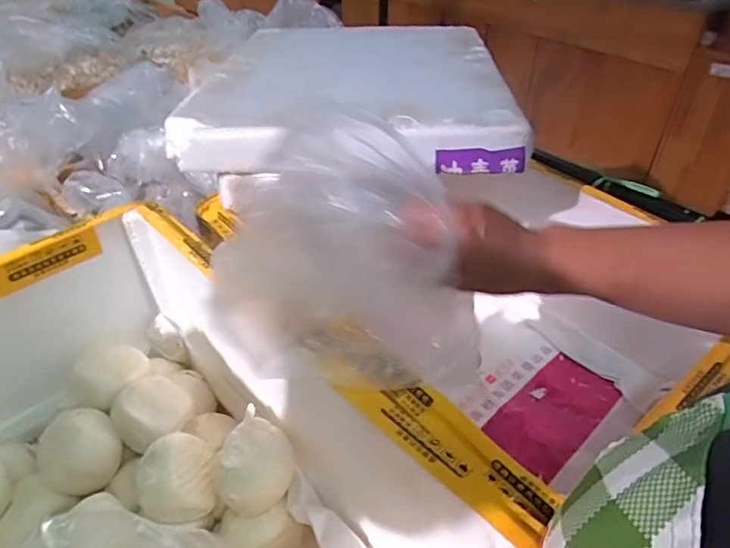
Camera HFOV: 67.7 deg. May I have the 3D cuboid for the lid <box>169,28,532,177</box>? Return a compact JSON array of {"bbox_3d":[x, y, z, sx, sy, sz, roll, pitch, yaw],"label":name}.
[{"bbox_3d":[-0.011,-0.320,0.847,0.441,0.065,0.569,4,39,2],"label":"lid"}]

